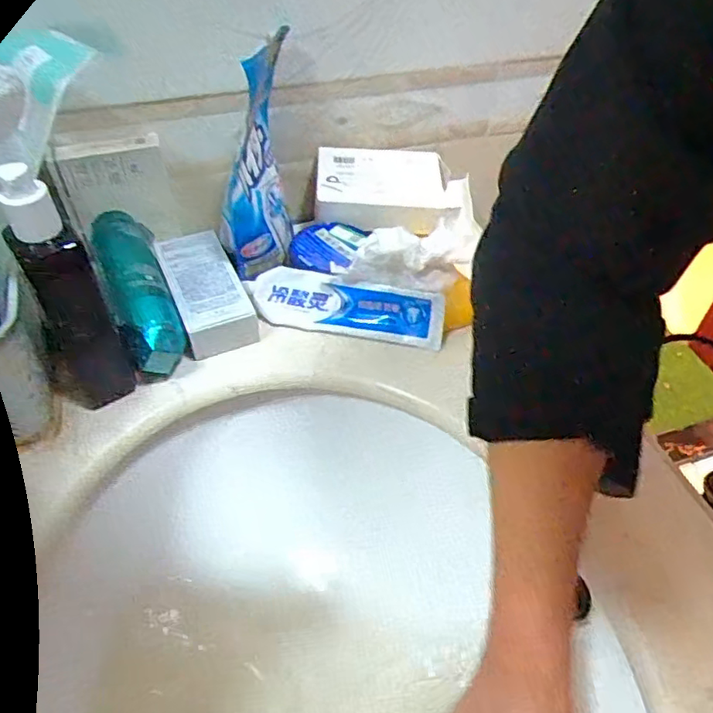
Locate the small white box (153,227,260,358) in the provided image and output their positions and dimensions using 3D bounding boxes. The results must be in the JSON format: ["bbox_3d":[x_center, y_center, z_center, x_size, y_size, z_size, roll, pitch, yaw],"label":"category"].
[{"bbox_3d":[-0.116,-0.050,0.470,0.050,0.029,0.115,-18,50,-18],"label":"small white box"}]

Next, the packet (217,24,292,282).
[{"bbox_3d":[-0.078,-0.154,0.465,0.046,0.100,0.182,4,93,4],"label":"packet"}]

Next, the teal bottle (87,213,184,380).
[{"bbox_3d":[-0.169,-0.053,0.463,0.044,0.053,0.168,-19,50,-18],"label":"teal bottle"}]

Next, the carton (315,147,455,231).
[{"bbox_3d":[0.025,-0.151,0.525,0.115,0.029,0.071,-2,47,-4],"label":"carton"}]

